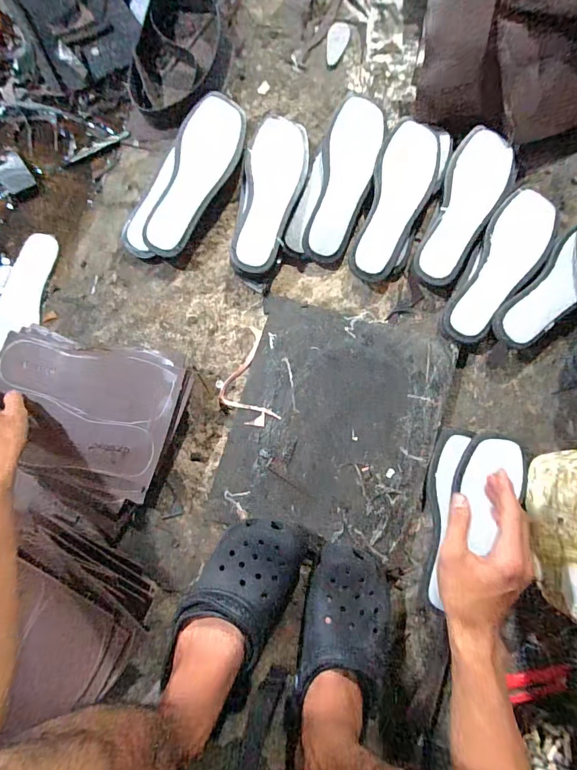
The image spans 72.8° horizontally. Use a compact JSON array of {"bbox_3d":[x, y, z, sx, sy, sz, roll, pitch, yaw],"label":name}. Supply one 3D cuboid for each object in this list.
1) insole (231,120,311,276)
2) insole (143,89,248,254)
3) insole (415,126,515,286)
[{"bbox_3d":[-0.025,-0.272,0.569,0.079,0.032,0.230,12,83,2],"label":"insole"},{"bbox_3d":[-0.131,-0.295,0.558,0.083,0.008,0.233,22,91,-6],"label":"insole"},{"bbox_3d":[0.247,-0.253,0.558,0.085,0.013,0.237,29,86,6],"label":"insole"}]

